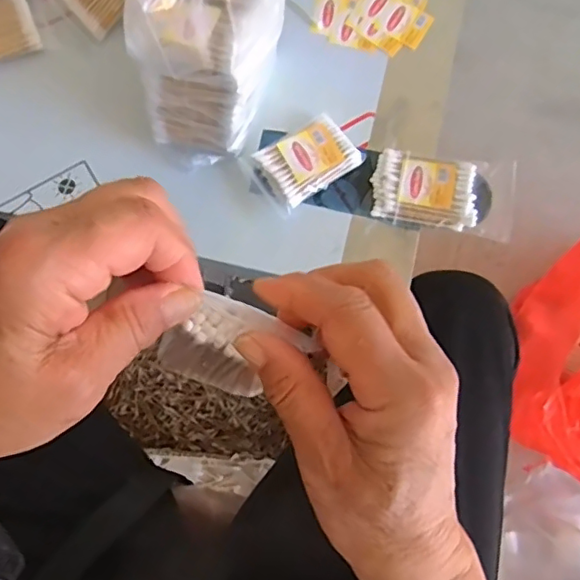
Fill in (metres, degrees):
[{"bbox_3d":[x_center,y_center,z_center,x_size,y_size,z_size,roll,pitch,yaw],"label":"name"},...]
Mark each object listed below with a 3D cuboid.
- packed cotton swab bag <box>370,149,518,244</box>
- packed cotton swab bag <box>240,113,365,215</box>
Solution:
[{"bbox_3d":[0.125,-0.079,0.468,0.110,0.013,0.061,11,75,3],"label":"packed cotton swab bag"},{"bbox_3d":[0.012,-0.106,0.476,0.079,0.024,0.058,-36,78,-9],"label":"packed cotton swab bag"}]

